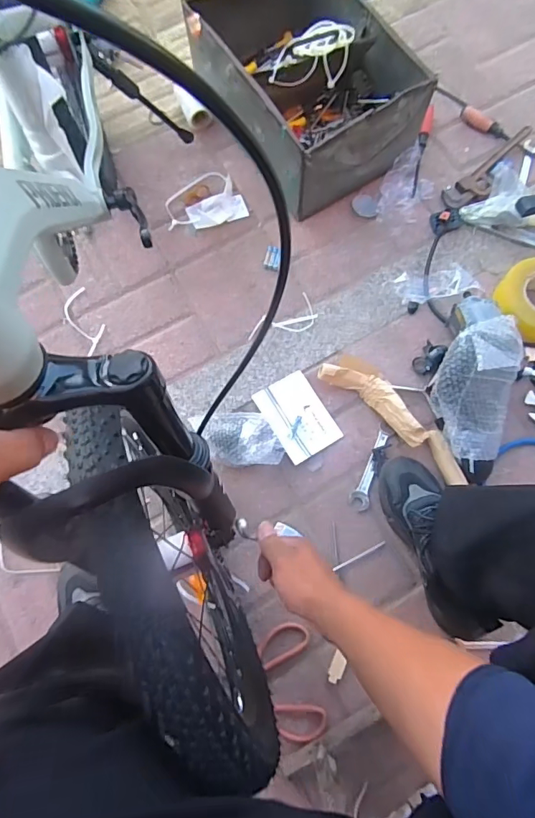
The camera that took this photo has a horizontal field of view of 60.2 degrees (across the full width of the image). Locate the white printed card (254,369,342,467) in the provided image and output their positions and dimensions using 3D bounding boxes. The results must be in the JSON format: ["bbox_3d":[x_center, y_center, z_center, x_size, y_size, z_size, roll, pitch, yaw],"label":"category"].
[{"bbox_3d":[0.053,0.012,0.799,0.103,0.009,0.140,-30,82,-16],"label":"white printed card"}]

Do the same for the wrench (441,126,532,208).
[{"bbox_3d":[0.439,-0.461,0.899,0.216,0.038,0.062,-35,78,-7],"label":"wrench"}]

